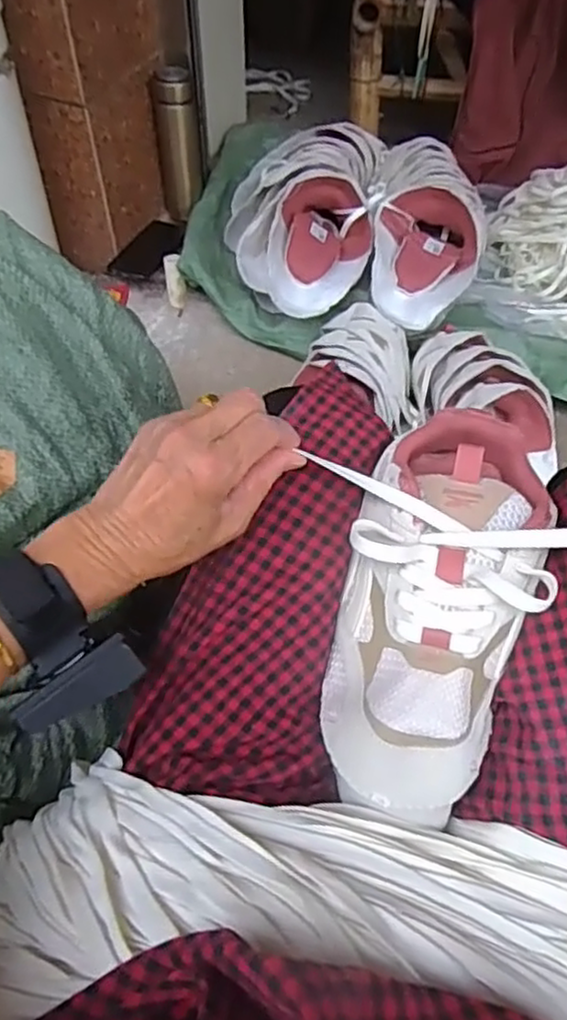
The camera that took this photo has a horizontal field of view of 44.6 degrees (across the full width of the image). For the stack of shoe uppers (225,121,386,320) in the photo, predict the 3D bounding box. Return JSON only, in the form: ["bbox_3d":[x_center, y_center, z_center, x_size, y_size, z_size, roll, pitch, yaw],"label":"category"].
[{"bbox_3d":[0.031,-0.472,1.068,0.227,0.098,0.415,8,54,5],"label":"stack of shoe uppers"}]

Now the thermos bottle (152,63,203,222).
[{"bbox_3d":[-0.176,-0.614,1.163,0.070,0.221,0.063,-6,54,-5],"label":"thermos bottle"}]

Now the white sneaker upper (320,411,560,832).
[{"bbox_3d":[0.086,0.051,0.392,0.103,0.057,0.229,15,75,10],"label":"white sneaker upper"}]

